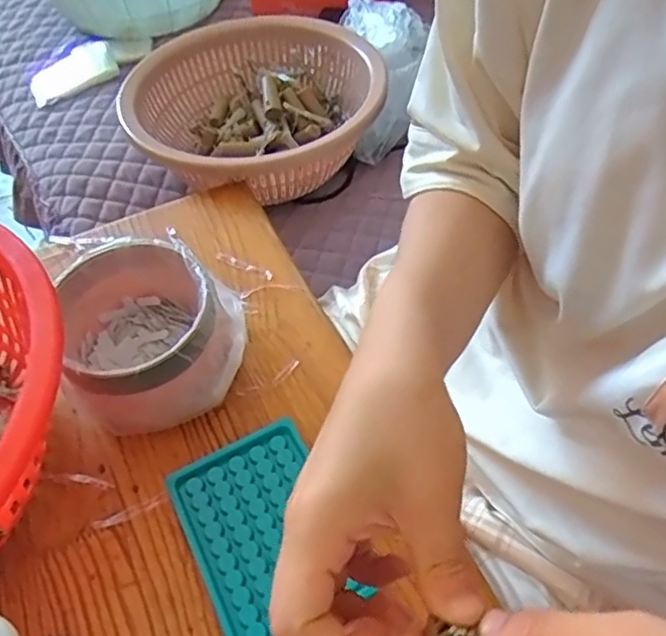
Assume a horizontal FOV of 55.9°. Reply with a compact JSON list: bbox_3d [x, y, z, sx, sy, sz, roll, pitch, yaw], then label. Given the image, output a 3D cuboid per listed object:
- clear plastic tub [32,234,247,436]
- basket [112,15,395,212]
[{"bbox_3d":[-0.131,0.013,0.461,0.122,0.084,0.114,-2,52,3],"label":"clear plastic tub"},{"bbox_3d":[-0.082,-0.231,0.726,0.268,0.111,0.286,-2,52,3],"label":"basket"}]

